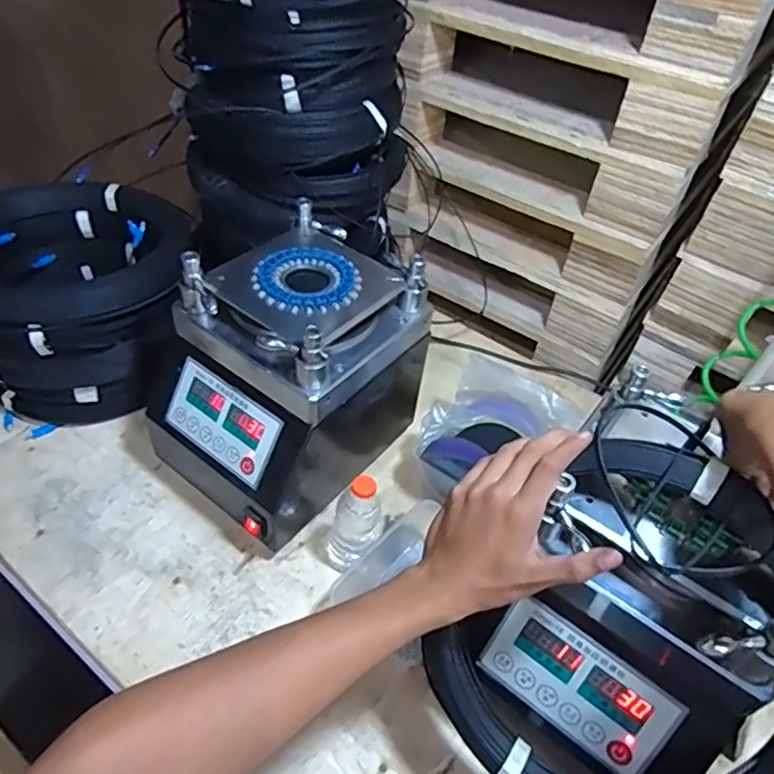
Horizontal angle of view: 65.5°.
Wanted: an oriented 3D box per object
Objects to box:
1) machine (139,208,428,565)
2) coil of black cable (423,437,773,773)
[{"bbox_3d":[-0.121,-0.020,0.736,0.227,0.314,0.298,33,51,25],"label":"machine"},{"bbox_3d":[0.202,0.205,0.479,0.244,0.306,0.079,40,12,20],"label":"coil of black cable"}]

